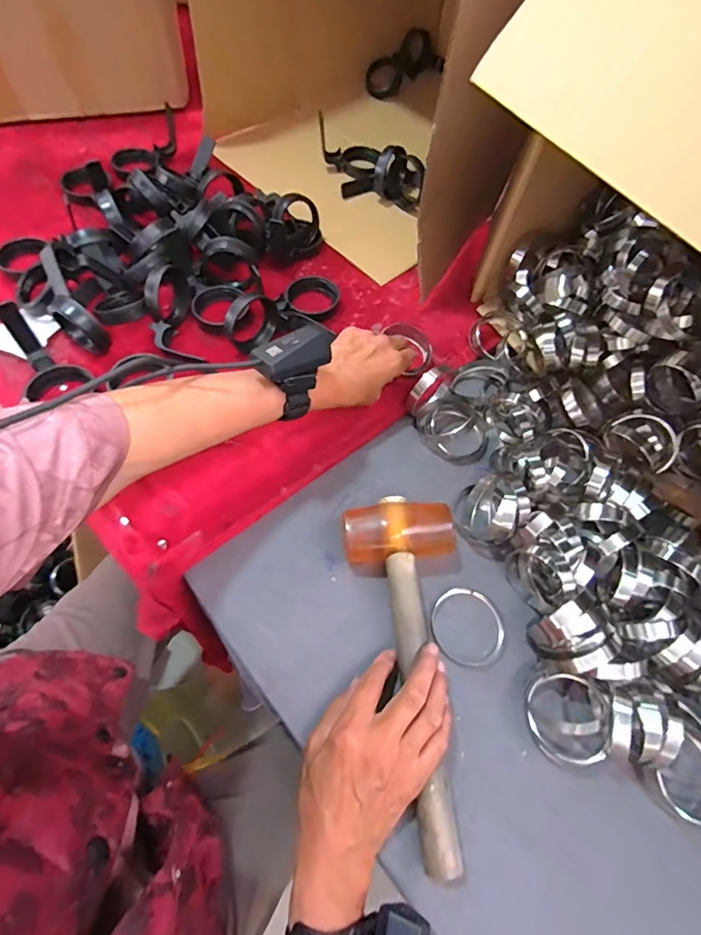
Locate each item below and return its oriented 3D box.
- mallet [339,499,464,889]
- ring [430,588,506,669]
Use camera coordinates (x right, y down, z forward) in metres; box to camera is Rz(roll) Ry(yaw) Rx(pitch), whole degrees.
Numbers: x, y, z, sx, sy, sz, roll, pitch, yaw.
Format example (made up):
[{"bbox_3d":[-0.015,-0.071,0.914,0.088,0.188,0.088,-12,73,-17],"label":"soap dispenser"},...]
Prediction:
[{"bbox_3d":[0.056,0.173,0.410,0.108,0.045,0.298,-3,63,-5],"label":"mallet"},{"bbox_3d":[0.117,0.154,0.443,0.073,0.014,0.071,2,62,-3],"label":"ring"}]

